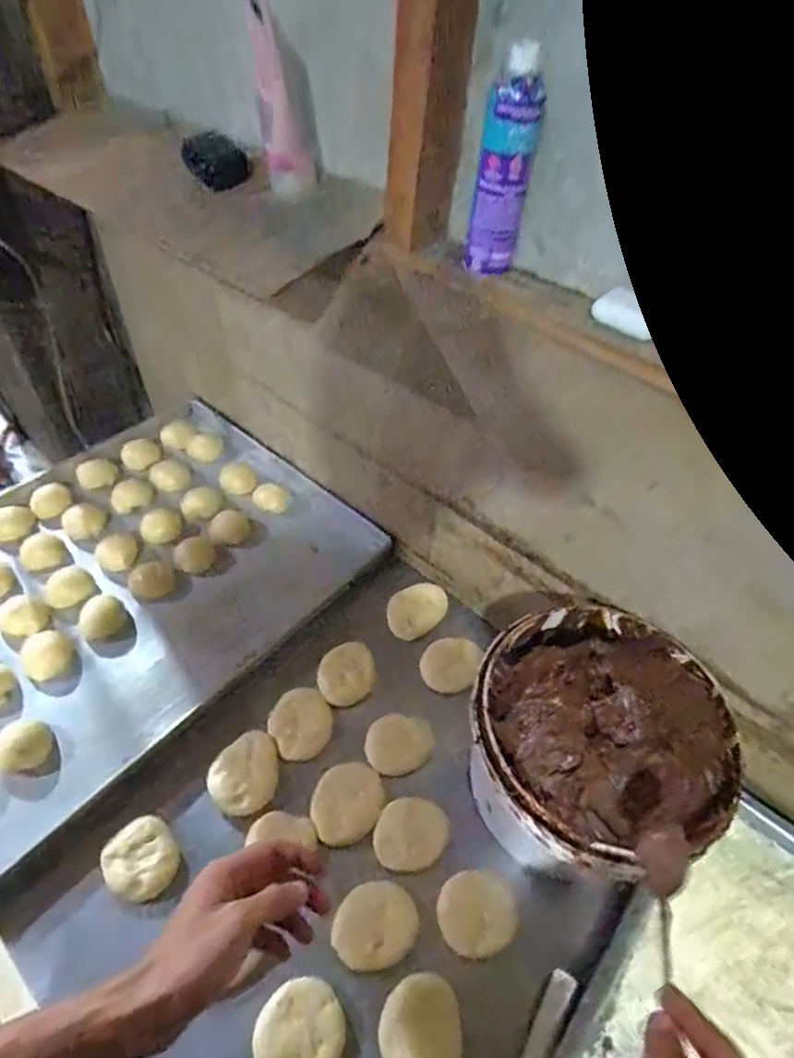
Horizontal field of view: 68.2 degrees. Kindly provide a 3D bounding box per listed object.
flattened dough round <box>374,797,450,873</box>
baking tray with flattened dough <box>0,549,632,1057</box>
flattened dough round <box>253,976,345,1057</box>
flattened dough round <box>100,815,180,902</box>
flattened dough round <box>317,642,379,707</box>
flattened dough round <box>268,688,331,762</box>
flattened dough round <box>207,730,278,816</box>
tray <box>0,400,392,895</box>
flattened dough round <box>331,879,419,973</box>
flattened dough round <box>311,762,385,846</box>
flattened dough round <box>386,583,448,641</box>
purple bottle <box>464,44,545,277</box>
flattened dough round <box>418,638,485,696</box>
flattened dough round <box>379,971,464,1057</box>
[{"bbox_3d":[0.015,0.298,0.574,0.070,0.005,0.066,2,49,-3],"label":"flattened dough round"},{"bbox_3d":[-0.017,0.292,0.571,0.442,0.024,0.524,34,54,23],"label":"baking tray with flattened dough"},{"bbox_3d":[-0.079,0.404,0.469,0.070,0.013,0.065,2,49,-3],"label":"flattened dough round"},{"bbox_3d":[-0.239,0.309,0.547,0.063,0.014,0.067,2,49,-3],"label":"flattened dough round"},{"bbox_3d":[-0.058,0.168,0.684,0.067,0.007,0.072,2,49,-3],"label":"flattened dough round"},{"bbox_3d":[-0.107,0.215,0.648,0.064,0.010,0.079,1,49,-3],"label":"flattened dough round"},{"bbox_3d":[-0.156,0.246,0.601,0.065,0.018,0.079,14,49,8],"label":"flattened dough round"},{"bbox_3d":[-0.404,0.109,0.707,0.456,0.054,0.733,36,55,25],"label":"tray"},{"bbox_3d":[-0.020,0.351,0.521,0.074,0.014,0.064,-20,53,-21],"label":"flattened dough round"},{"bbox_3d":[-0.050,0.278,0.598,0.066,0.004,0.080,24,51,16],"label":"flattened dough round"},{"bbox_3d":[0.026,0.102,0.745,0.087,0.010,0.061,-23,54,-23],"label":"flattened dough round"},{"bbox_3d":[0.086,-0.287,0.472,0.042,0.150,0.042,11,49,5],"label":"purple bottle"},{"bbox_3d":[0.064,0.162,0.707,0.066,0.007,0.082,18,50,11],"label":"flattened dough round"},{"bbox_3d":[0.020,0.403,0.473,0.063,0.015,0.070,14,49,8],"label":"flattened dough round"}]

